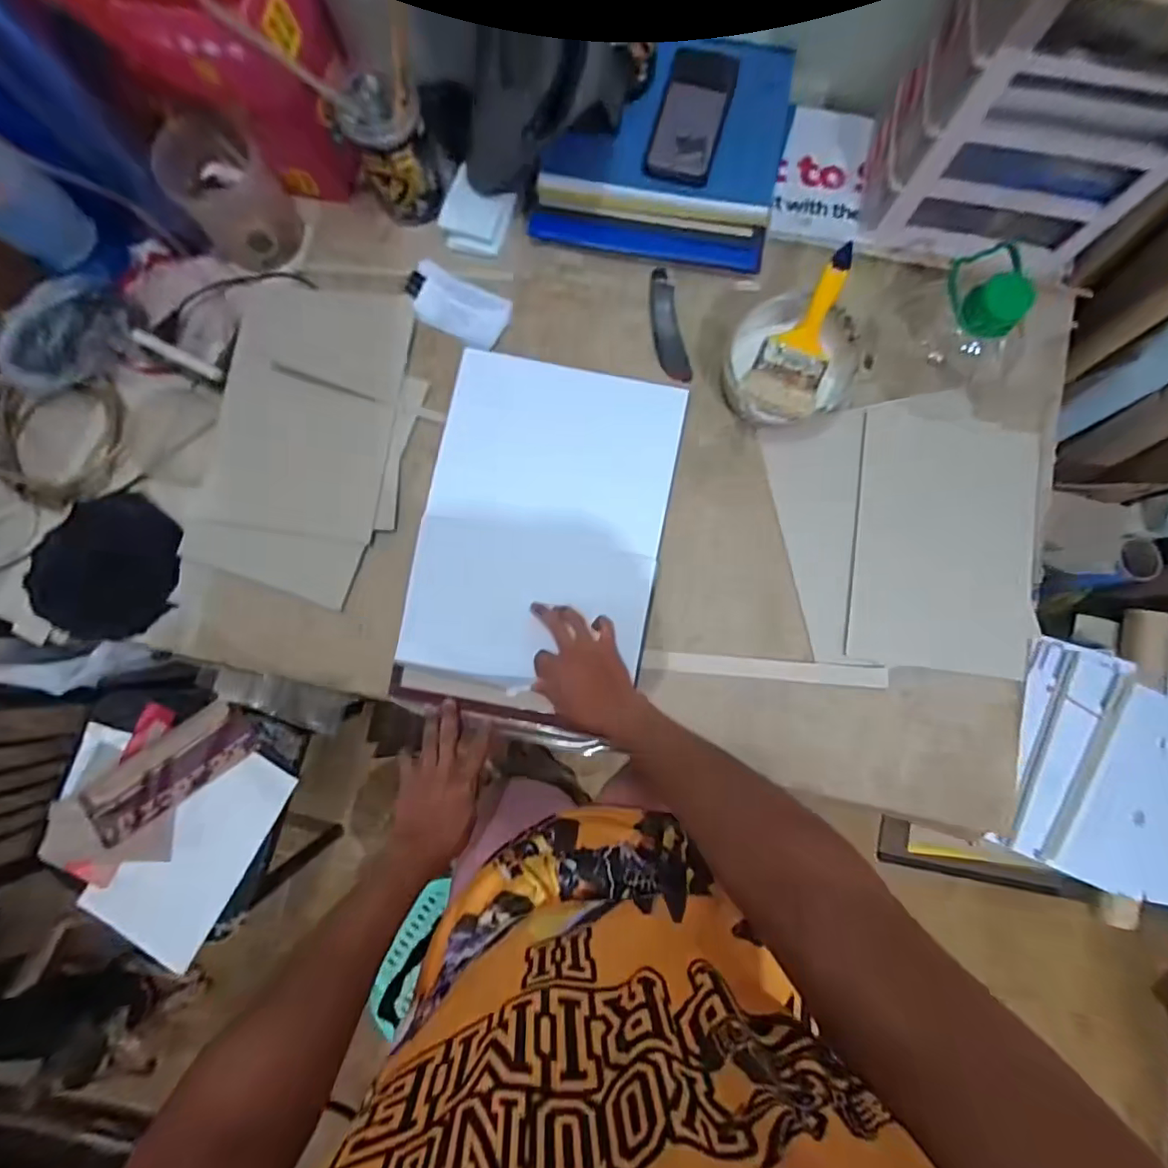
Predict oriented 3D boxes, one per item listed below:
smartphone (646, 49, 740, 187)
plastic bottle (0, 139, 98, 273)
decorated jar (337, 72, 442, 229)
[{"bbox_3d":[0.130,-0.559,0.655,0.078,0.012,0.170,14,89,1],"label":"smartphone"},{"bbox_3d":[-0.582,-0.393,0.558,0.065,0.149,0.059,-13,84,-1],"label":"plastic bottle"},{"bbox_3d":[-0.221,-0.507,0.639,0.094,0.119,0.095,-28,87,-1],"label":"decorated jar"}]

